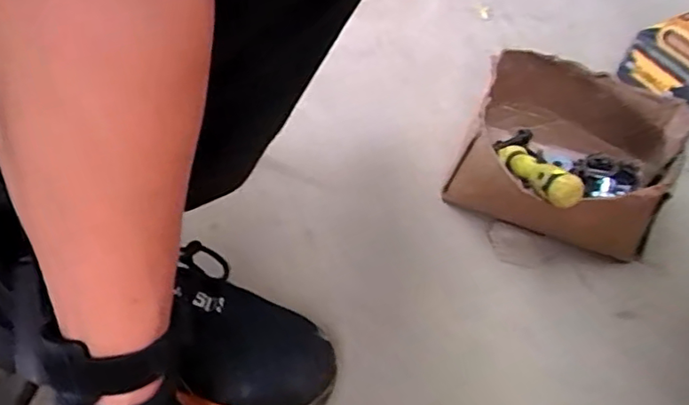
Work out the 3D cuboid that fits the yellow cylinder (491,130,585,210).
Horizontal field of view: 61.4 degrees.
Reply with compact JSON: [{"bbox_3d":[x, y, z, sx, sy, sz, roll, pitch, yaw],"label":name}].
[{"bbox_3d":[0.163,-0.035,0.510,0.029,0.035,0.141,-3,23,-5],"label":"yellow cylinder"}]

